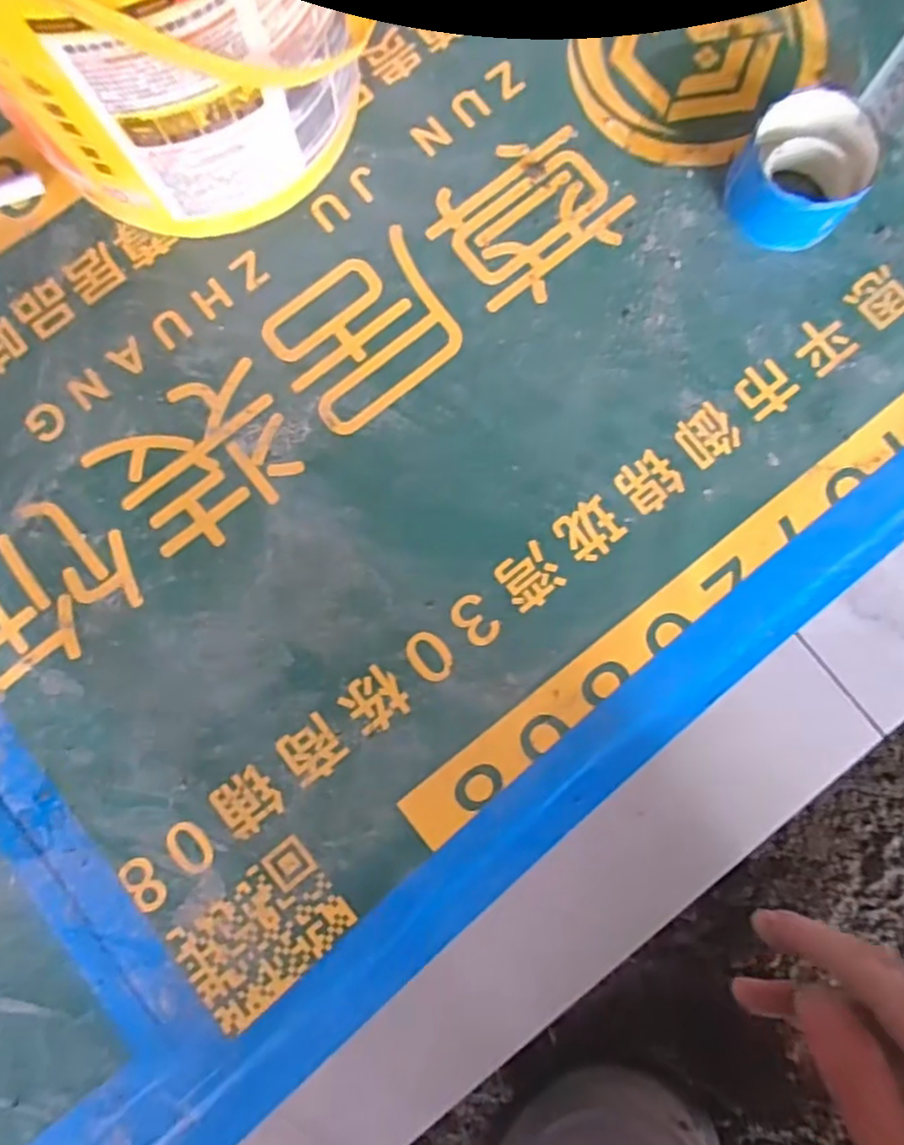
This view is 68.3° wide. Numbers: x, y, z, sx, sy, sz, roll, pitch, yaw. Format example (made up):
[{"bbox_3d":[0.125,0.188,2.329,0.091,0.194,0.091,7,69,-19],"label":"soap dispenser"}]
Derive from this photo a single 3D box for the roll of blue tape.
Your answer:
[{"bbox_3d":[0.209,-0.242,0.405,0.074,0.044,0.073,0,84,0],"label":"roll of blue tape"}]

